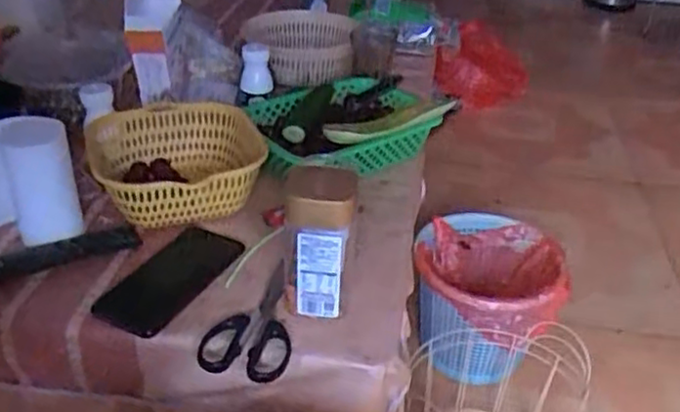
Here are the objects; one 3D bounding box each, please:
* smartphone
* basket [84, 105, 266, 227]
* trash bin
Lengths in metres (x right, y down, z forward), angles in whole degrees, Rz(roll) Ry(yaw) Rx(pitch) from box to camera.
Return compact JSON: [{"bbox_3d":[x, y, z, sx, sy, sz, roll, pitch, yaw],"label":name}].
[{"bbox_3d":[-0.176,0.077,0.708,0.085,0.015,0.166,15,35,18],"label":"smartphone"},{"bbox_3d":[-0.192,-0.052,0.828,0.192,0.071,0.202,2,33,-1],"label":"basket"},{"bbox_3d":[0.249,0.162,1.164,0.228,0.203,0.278,5,33,4],"label":"trash bin"}]

